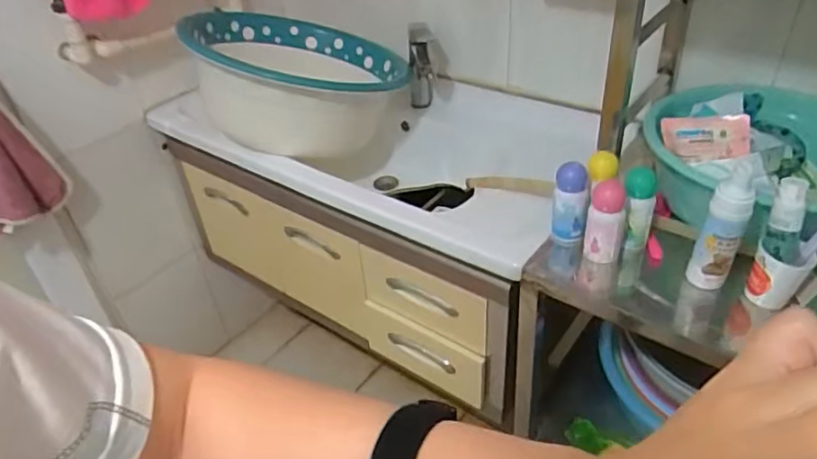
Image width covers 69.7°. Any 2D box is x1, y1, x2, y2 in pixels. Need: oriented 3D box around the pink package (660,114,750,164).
[{"bbox_3d":[0.413,-0.126,0.815,0.107,0.071,0.012,1,44,39],"label":"pink package"}]

